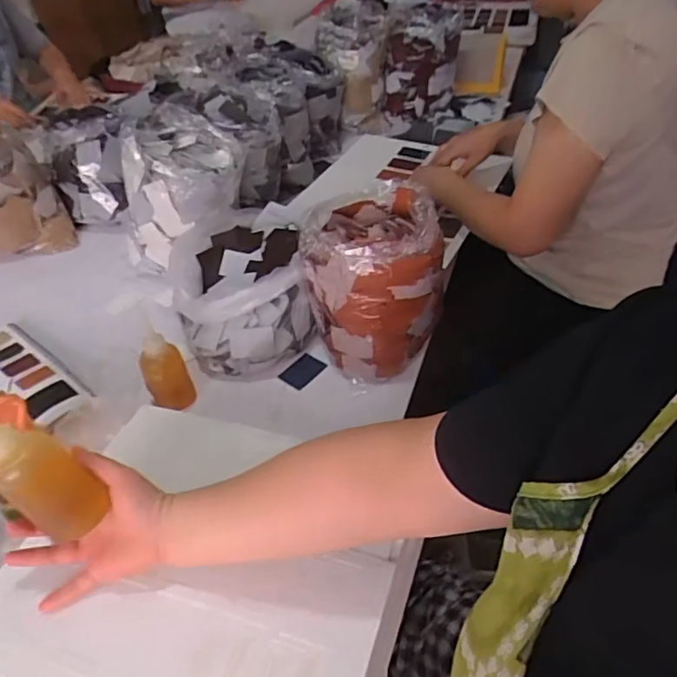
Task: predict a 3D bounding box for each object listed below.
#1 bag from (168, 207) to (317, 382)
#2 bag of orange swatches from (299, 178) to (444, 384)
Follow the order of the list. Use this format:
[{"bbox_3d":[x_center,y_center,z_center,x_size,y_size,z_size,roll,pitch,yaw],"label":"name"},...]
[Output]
[{"bbox_3d":[-0.157,-0.083,0.943,0.207,0.135,0.277,-9,43,-4],"label":"bag"},{"bbox_3d":[0.047,-0.085,0.856,0.184,0.213,0.181,-9,43,-4],"label":"bag of orange swatches"}]

